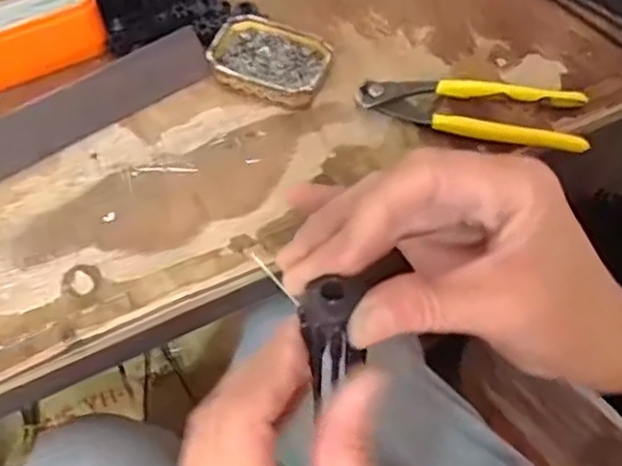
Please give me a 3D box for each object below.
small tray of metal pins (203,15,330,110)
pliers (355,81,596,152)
[{"bbox_3d":[-0.032,-0.132,0.500,0.090,0.021,0.062,15,62,10],"label":"small tray of metal pins"},{"bbox_3d":[0.116,-0.087,0.475,0.162,0.018,0.049,5,61,5],"label":"pliers"}]

